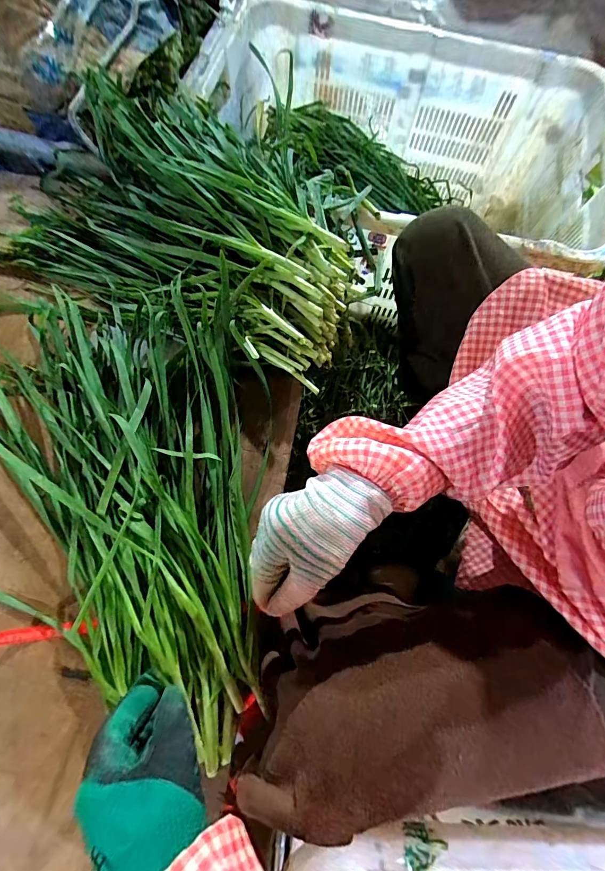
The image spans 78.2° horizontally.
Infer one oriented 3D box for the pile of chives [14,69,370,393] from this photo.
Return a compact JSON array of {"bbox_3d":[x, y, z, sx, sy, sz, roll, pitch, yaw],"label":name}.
[{"bbox_3d":[-0.123,-0.277,0.445,0.429,0.066,0.289,27,72,6],"label":"pile of chives"}]

